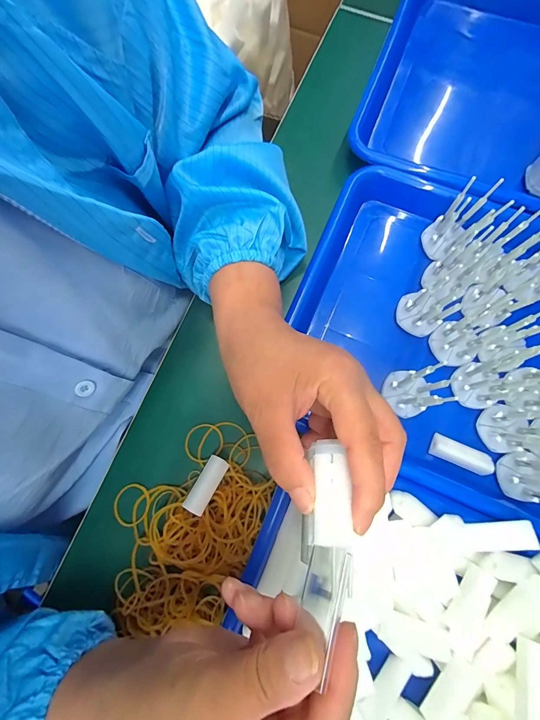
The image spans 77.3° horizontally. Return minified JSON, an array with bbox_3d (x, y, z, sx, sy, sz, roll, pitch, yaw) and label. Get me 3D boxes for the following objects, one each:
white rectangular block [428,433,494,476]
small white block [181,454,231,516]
[{"bbox_3d":[0.155,0.077,0.275,0.047,0.016,0.018,23,81,5],"label":"white rectangular block"},{"bbox_3d":[-0.051,0.101,0.277,0.017,0.019,0.045,29,82,6],"label":"small white block"}]

